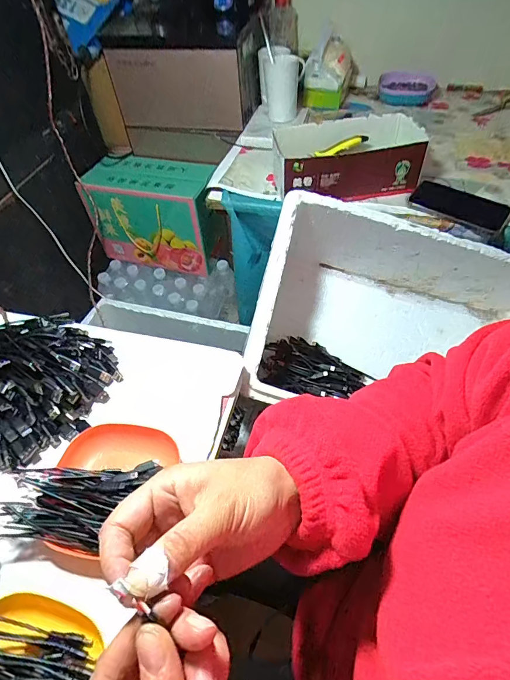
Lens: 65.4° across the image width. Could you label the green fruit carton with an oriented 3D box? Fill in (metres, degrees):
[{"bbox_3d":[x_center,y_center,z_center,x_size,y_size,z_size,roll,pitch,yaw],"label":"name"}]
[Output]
[{"bbox_3d":[-0.262,-0.339,1.076,0.325,0.244,0.155,12,53,13],"label":"green fruit carton"}]

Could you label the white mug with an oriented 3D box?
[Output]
[{"bbox_3d":[0.062,-0.592,0.918,0.105,0.133,0.105,0,51,4],"label":"white mug"}]

